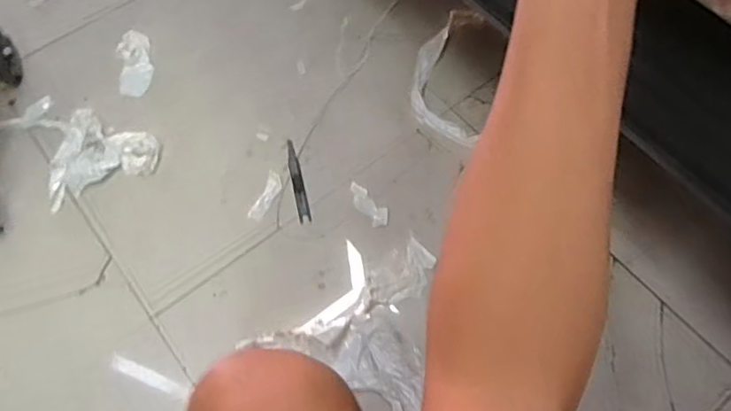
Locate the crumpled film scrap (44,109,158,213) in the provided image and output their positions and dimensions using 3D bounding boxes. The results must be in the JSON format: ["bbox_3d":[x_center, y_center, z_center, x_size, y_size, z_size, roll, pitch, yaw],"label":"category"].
[{"bbox_3d":[-0.458,-0.101,1.009,0.180,0.013,0.174,-24,65,-10],"label":"crumpled film scrap"}]

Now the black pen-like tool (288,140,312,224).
[{"bbox_3d":[-0.112,-0.041,0.976,0.020,0.006,0.151,-13,64,-5],"label":"black pen-like tool"}]

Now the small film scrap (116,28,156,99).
[{"bbox_3d":[-0.427,-0.264,1.095,0.060,0.010,0.151,-14,64,-5],"label":"small film scrap"}]

